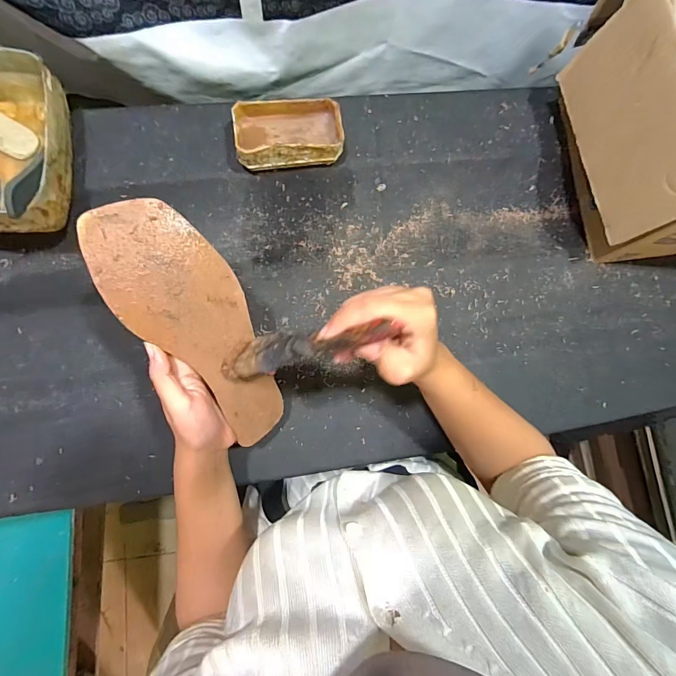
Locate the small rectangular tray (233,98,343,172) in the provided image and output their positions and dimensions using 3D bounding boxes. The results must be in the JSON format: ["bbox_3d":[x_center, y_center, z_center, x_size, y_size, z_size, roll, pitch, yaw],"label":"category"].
[{"bbox_3d":[-0.059,-0.249,0.464,0.131,0.044,0.074,-10,84,-7],"label":"small rectangular tray"}]

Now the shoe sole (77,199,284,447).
[{"bbox_3d":[-0.110,-0.001,0.324,0.084,0.024,0.234,-31,120,-9],"label":"shoe sole"}]

